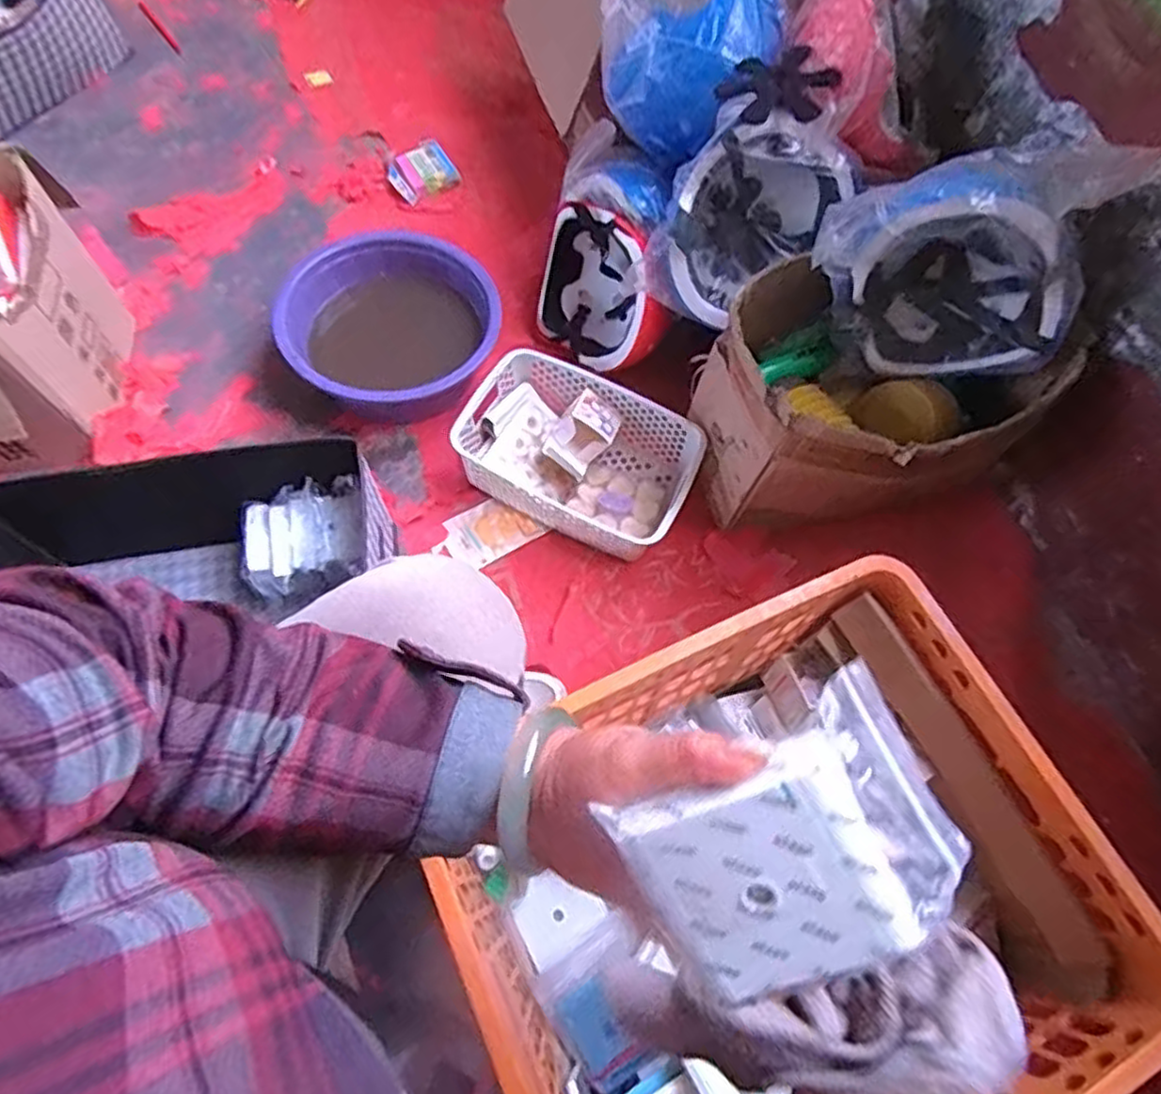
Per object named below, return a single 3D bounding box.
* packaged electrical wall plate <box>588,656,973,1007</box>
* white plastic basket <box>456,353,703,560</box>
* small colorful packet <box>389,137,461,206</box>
[{"bbox_3d":[0.083,0.117,0.268,0.114,0.023,0.093,-31,96,3],"label":"packaged electrical wall plate"},{"bbox_3d":[-0.002,-0.120,0.952,0.300,0.091,0.208,24,67,8],"label":"white plastic basket"},{"bbox_3d":[-0.273,-0.645,1.225,0.110,0.021,0.102,-28,80,-12],"label":"small colorful packet"}]

